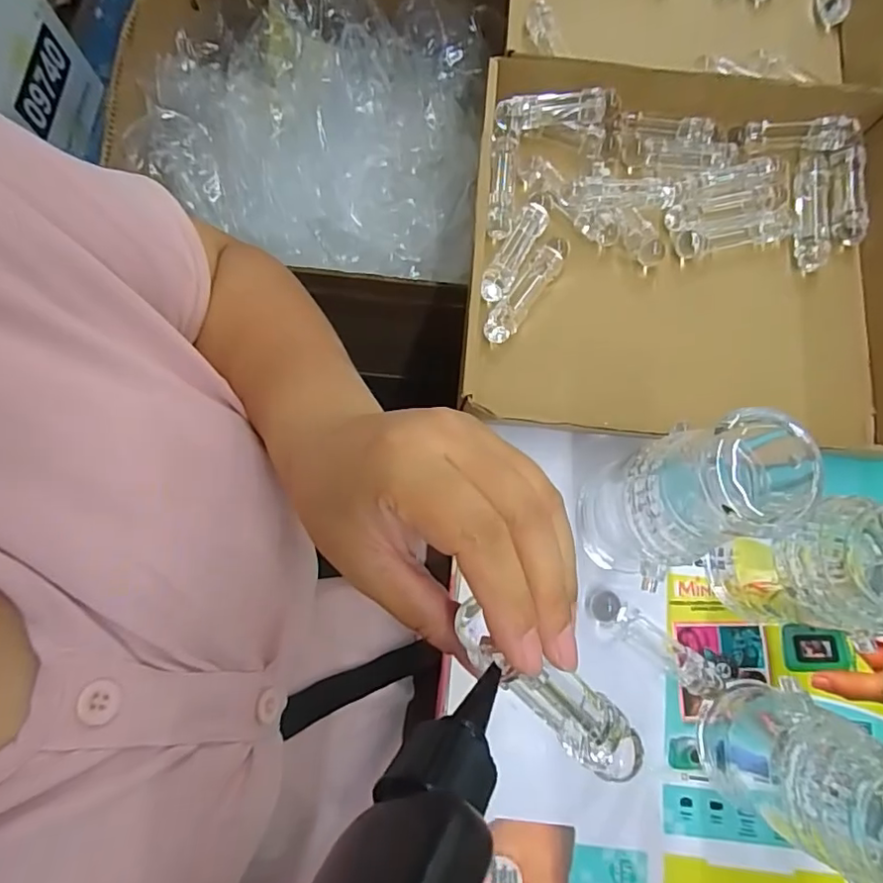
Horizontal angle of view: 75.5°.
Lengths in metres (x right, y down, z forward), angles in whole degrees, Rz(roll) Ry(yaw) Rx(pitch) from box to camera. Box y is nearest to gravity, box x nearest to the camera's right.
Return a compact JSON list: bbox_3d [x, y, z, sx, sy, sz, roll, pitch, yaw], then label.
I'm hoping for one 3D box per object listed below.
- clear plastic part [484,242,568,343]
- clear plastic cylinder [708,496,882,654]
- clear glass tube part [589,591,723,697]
[{"bbox_3d":[0.063,-0.113,0.424,0.022,0.018,0.090,35,79,6],"label":"clear plastic part"},{"bbox_3d":[0.216,0.071,0.308,0.064,0.175,0.067,14,77,1],"label":"clear plastic cylinder"},{"bbox_3d":[0.137,0.130,0.371,0.092,0.015,0.021,35,79,6],"label":"clear glass tube part"}]

